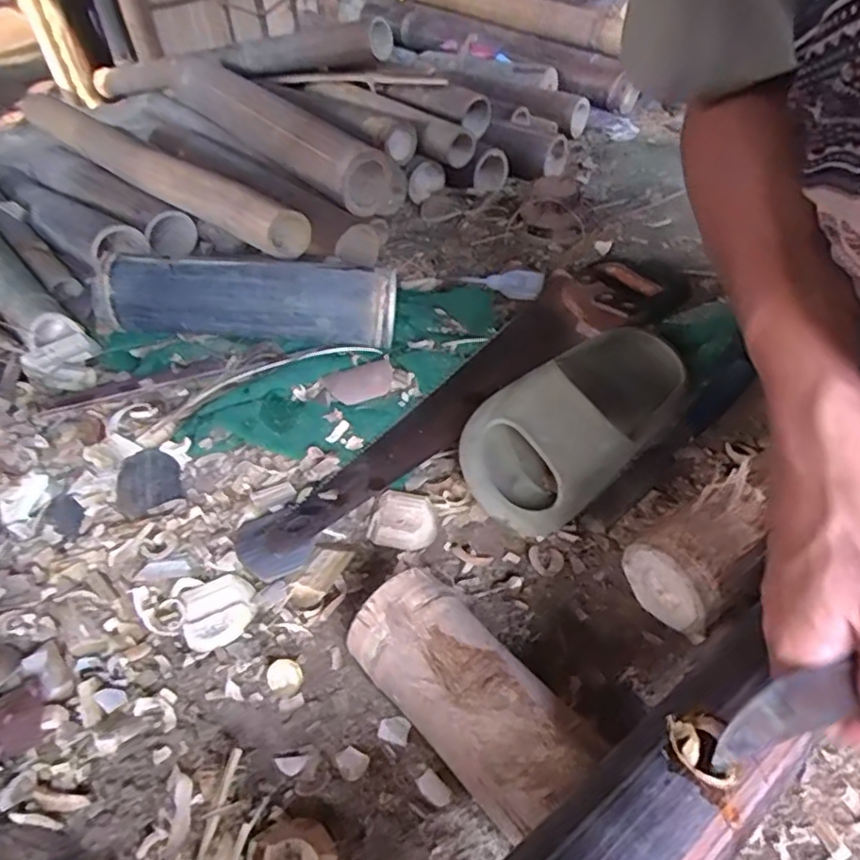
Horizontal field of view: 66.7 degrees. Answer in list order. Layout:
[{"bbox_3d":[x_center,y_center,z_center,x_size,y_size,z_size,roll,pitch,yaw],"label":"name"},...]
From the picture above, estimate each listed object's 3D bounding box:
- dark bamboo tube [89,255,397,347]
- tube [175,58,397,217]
[{"bbox_3d":[-0.173,-0.130,0.630,0.279,0.068,0.065,0,44,6],"label":"dark bamboo tube"},{"bbox_3d":[-0.206,-0.403,0.869,0.083,0.078,0.458,-30,49,-24],"label":"tube"}]

